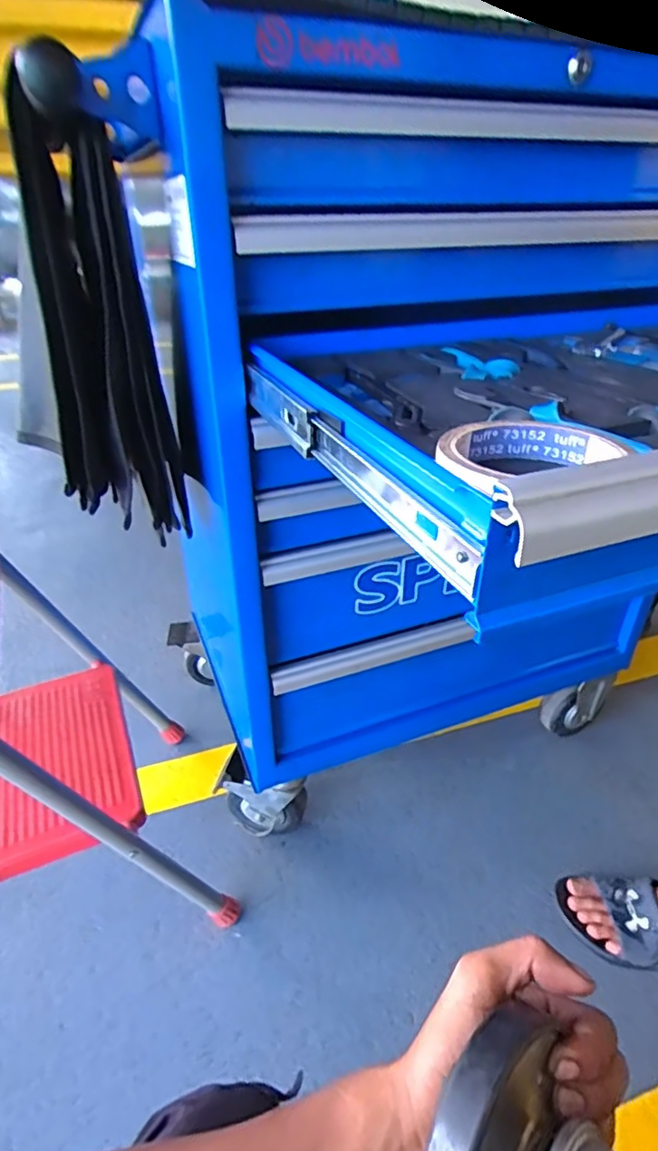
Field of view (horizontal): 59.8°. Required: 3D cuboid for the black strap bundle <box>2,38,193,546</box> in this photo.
[{"bbox_3d":[-0.203,-0.209,0.517,0.103,0.360,0.122,-8,34,-12],"label":"black strap bundle"}]

